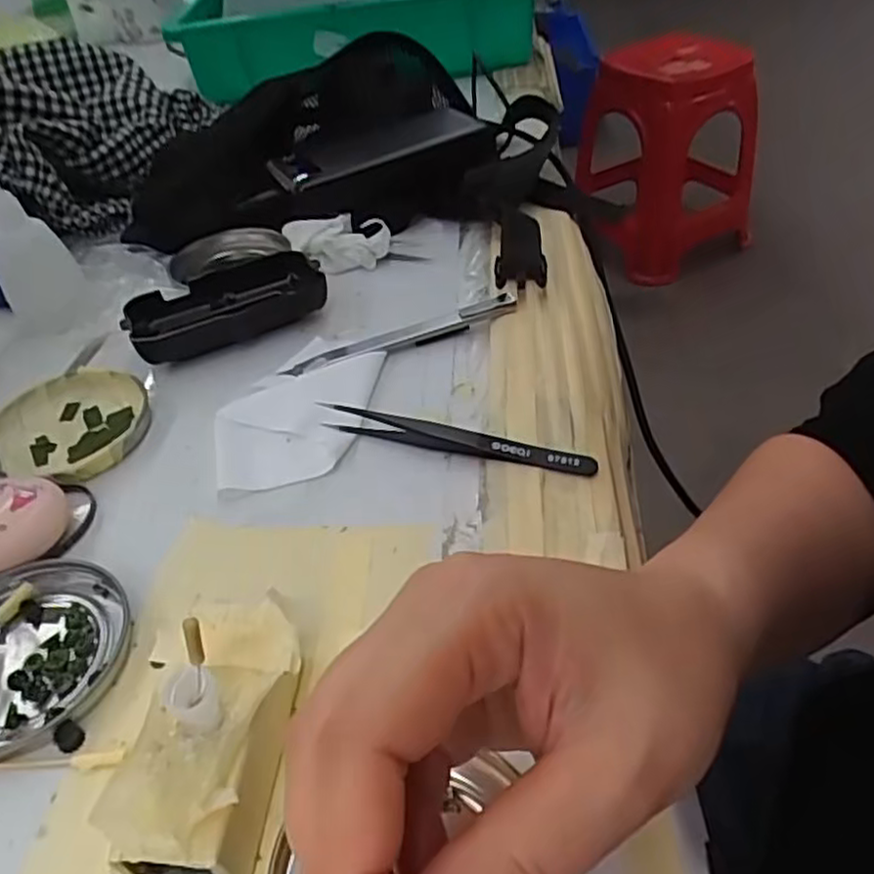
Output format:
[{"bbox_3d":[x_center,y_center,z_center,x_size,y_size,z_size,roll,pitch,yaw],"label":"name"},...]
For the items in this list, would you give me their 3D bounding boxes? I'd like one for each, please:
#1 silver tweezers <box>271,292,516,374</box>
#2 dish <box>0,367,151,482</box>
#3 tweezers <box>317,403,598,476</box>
[{"bbox_3d":[-0.019,-0.056,0.395,0.129,0.014,0.015,-15,44,-10],"label":"silver tweezers"},{"bbox_3d":[-0.186,-0.007,0.361,0.079,0.011,0.075,-3,43,3],"label":"dish"},{"bbox_3d":[0.007,0.000,0.330,0.127,0.014,0.009,10,45,16],"label":"tweezers"}]

